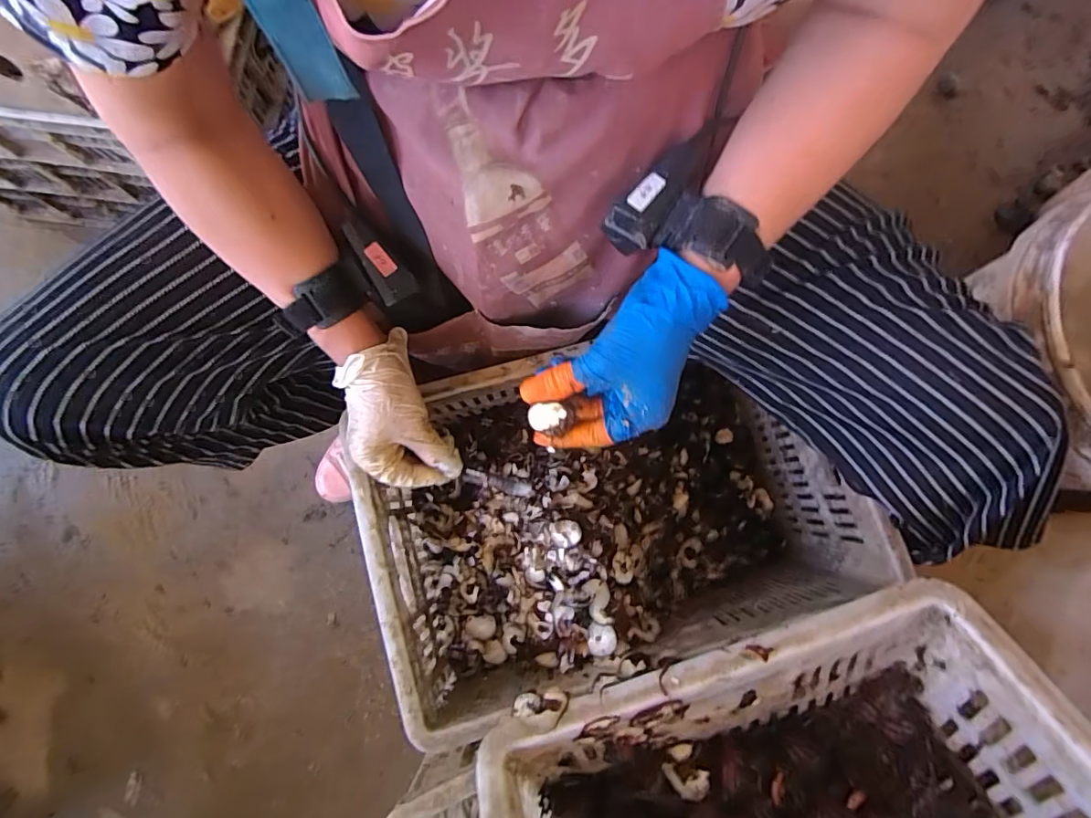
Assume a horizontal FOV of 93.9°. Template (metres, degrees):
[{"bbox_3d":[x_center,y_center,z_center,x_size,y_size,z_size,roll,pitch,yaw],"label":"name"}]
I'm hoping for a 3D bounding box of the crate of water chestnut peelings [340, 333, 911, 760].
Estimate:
[{"bbox_3d":[0.074,0.101,0.517,0.481,0.206,0.302,-8,80,-13],"label":"crate of water chestnut peelings"}]

